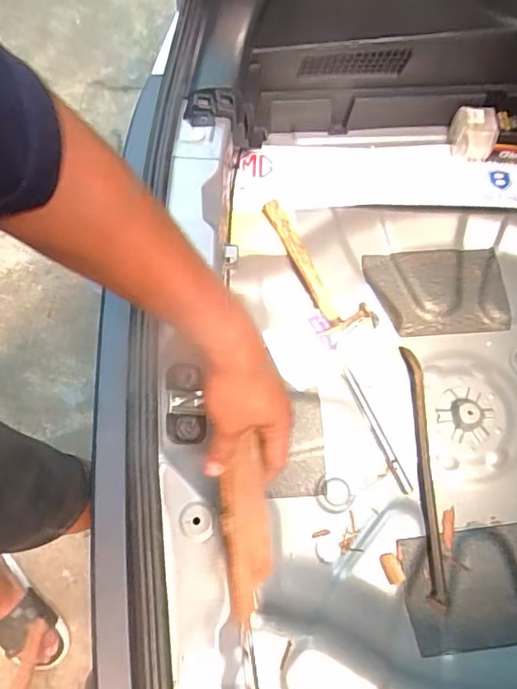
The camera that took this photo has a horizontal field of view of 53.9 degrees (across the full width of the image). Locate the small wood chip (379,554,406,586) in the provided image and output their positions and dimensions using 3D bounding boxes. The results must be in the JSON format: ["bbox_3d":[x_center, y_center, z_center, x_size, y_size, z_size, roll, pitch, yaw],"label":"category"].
[{"bbox_3d":[0.188,0.316,0.715,0.023,0.004,0.041,-24,71,-7],"label":"small wood chip"}]

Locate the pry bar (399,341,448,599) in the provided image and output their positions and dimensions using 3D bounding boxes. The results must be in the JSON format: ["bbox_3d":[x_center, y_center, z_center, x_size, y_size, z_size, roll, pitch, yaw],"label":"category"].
[{"bbox_3d":[0.246,0.183,0.755,0.026,0.024,0.365,-2,70,1],"label":"pry bar"}]

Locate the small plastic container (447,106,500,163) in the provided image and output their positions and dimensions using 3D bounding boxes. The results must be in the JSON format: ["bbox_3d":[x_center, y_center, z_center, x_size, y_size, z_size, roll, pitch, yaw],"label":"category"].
[{"bbox_3d":[0.340,-0.333,0.808,0.073,0.064,0.066,3,70,3],"label":"small plastic container"}]

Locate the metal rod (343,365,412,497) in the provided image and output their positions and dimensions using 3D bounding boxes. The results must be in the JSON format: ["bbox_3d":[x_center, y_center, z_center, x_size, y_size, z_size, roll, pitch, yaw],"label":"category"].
[{"bbox_3d":[0.183,0.133,0.793,0.019,0.010,0.207,-23,71,-7],"label":"metal rod"}]

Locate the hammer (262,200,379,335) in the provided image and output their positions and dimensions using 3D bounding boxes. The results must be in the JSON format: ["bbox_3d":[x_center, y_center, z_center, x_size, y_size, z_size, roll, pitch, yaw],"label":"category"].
[{"bbox_3d":[0.086,-0.113,0.808,0.085,0.034,0.251,-40,103,-12],"label":"hammer"}]

